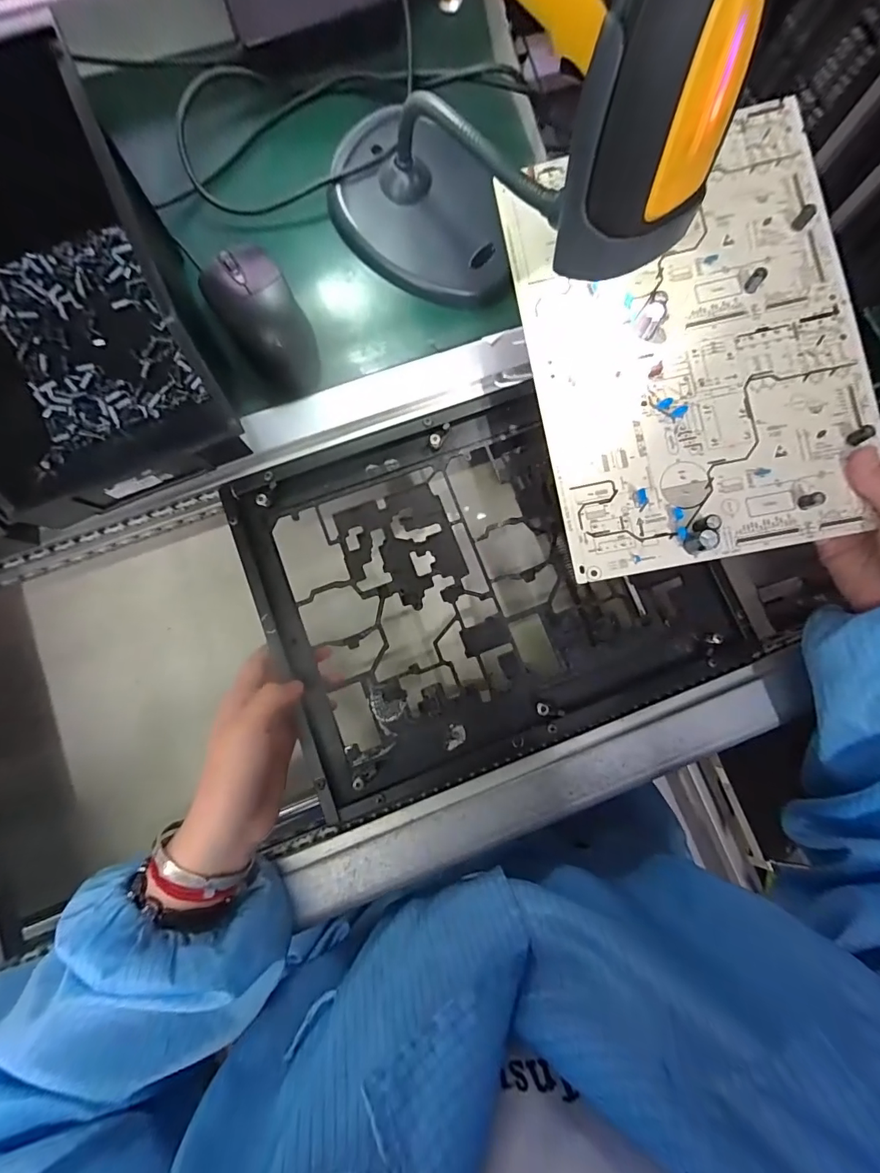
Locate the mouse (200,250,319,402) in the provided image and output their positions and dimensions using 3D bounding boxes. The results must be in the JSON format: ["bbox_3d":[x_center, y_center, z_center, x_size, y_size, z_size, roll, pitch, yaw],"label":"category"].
[{"bbox_3d":[-0.134,-0.203,0.344,0.055,0.047,0.096,-31,83,-6],"label":"mouse"}]

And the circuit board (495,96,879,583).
[{"bbox_3d":[0.161,-0.158,0.292,0.194,0.009,0.278,-10,86,5],"label":"circuit board"}]

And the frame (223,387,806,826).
[{"bbox_3d":[0.052,-0.015,0.348,0.357,0.019,0.260,-20,82,-4],"label":"frame"}]

